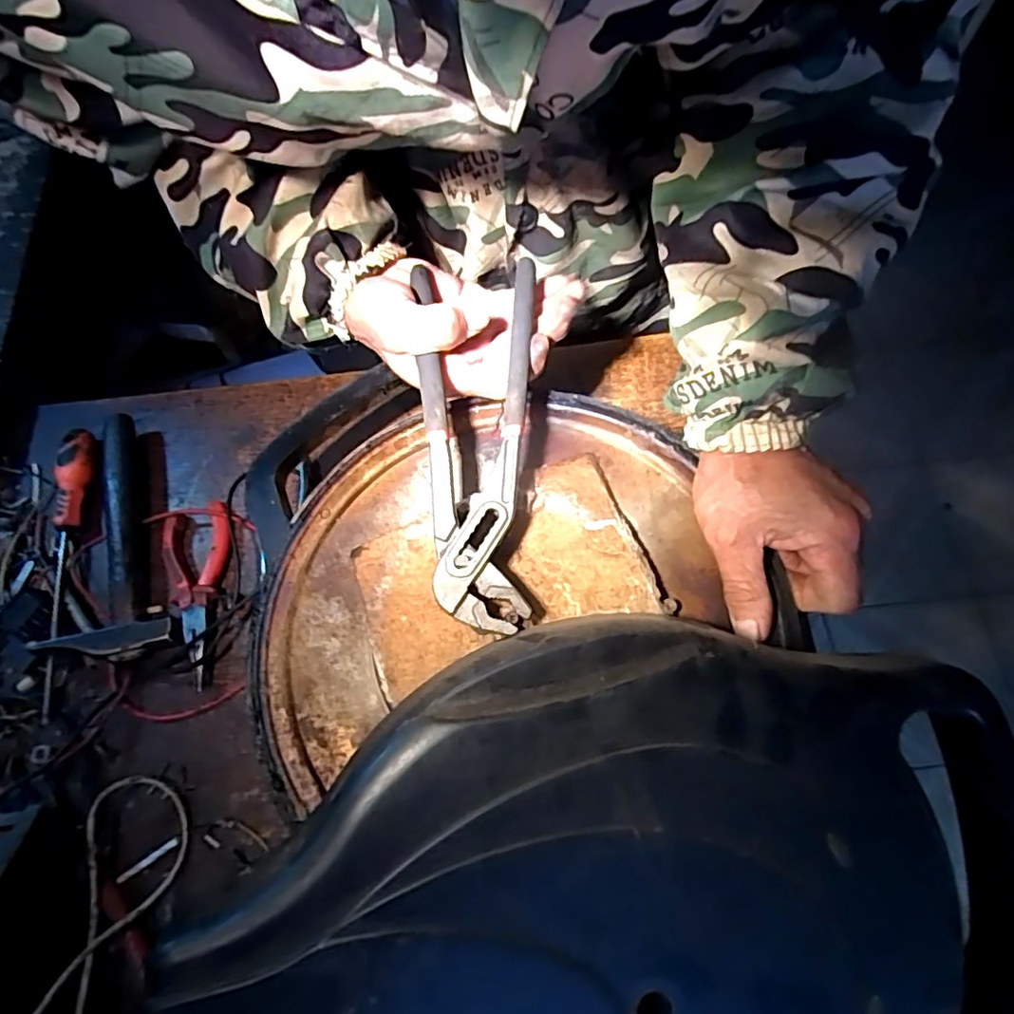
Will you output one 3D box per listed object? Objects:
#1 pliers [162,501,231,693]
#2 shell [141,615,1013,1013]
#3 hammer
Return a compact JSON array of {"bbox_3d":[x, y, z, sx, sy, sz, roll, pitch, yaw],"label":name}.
[{"bbox_3d":[-0.237,0.064,0.443,0.051,0.014,0.140,-13,67,-3],"label":"pliers"},{"bbox_3d":[0.062,0.192,0.252,0.380,0.099,0.260,-6,67,0],"label":"shell"},{"bbox_3d":[-0.327,0.026,0.463,0.096,0.034,0.212,-20,67,-6],"label":"hammer"}]

